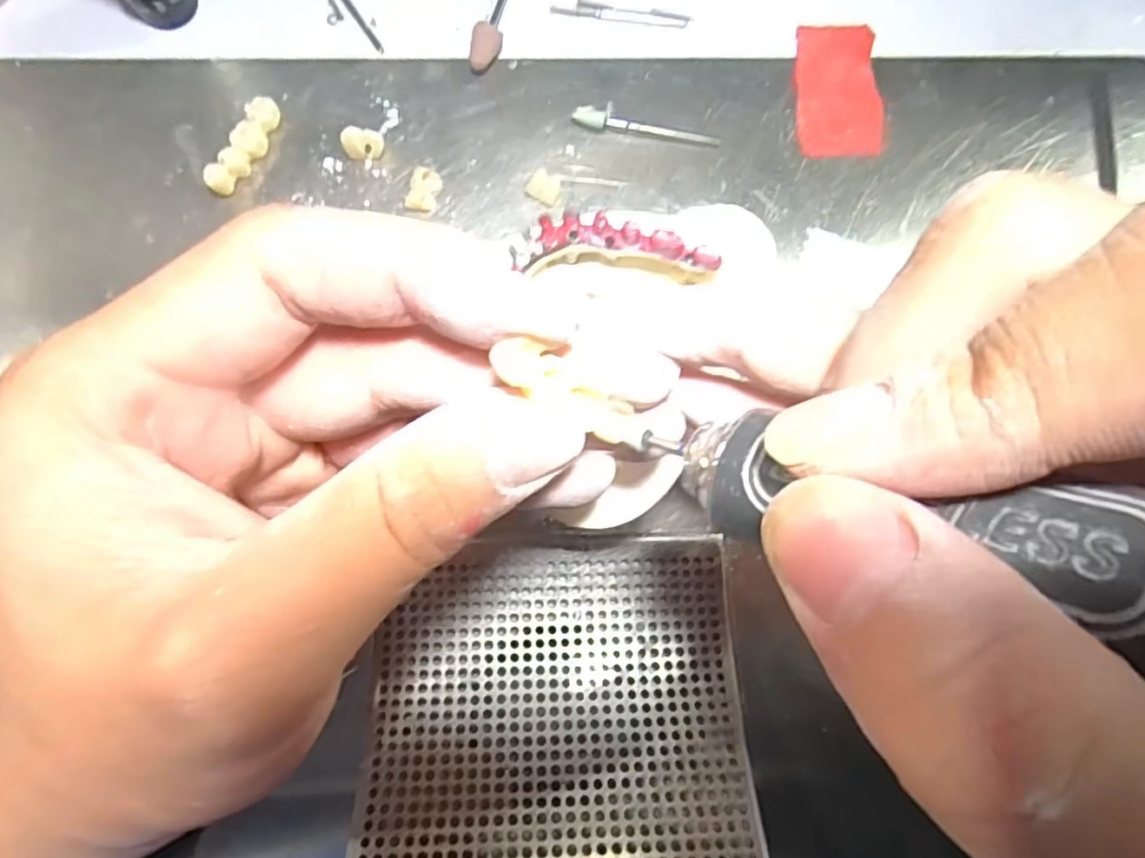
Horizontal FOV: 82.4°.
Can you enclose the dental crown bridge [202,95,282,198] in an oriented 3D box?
[{"bbox_3d":[-0.099,-0.086,0.199,0.008,0.010,0.033,24,85,1],"label":"dental crown bridge"}]

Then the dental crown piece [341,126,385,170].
[{"bbox_3d":[-0.064,-0.086,0.200,0.012,0.008,0.009,4,85,-1],"label":"dental crown piece"}]

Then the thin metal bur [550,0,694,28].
[{"bbox_3d":[0.016,-0.135,0.209,0.044,0.004,0.006,7,85,-1],"label":"thin metal bur"}]

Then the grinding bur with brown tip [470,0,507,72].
[{"bbox_3d":[-0.023,-0.133,0.205,0.008,0.008,0.044,14,85,0],"label":"grinding bur with brown tip"}]

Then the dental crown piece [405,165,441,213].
[{"bbox_3d":[-0.045,-0.073,0.200,0.009,0.006,0.013,16,85,0],"label":"dental crown piece"}]

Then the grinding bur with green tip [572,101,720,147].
[{"bbox_3d":[0.023,-0.096,0.205,0.045,0.004,0.008,9,85,0],"label":"grinding bur with green tip"}]

